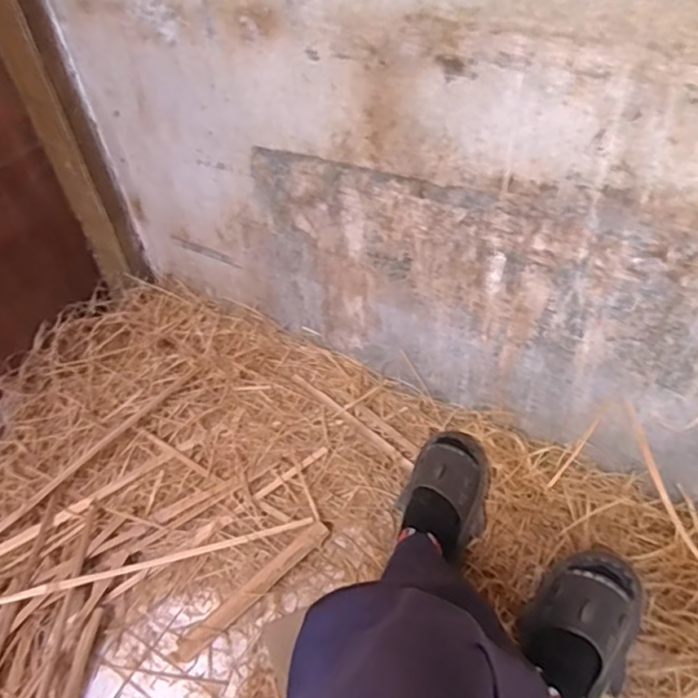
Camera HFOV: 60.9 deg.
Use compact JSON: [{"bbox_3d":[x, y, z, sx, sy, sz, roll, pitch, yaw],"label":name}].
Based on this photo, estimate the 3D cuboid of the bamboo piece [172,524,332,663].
[{"bbox_3d":[-0.161,0.408,1.011,0.310,0.015,0.040,-38,65,-17],"label":"bamboo piece"}]

